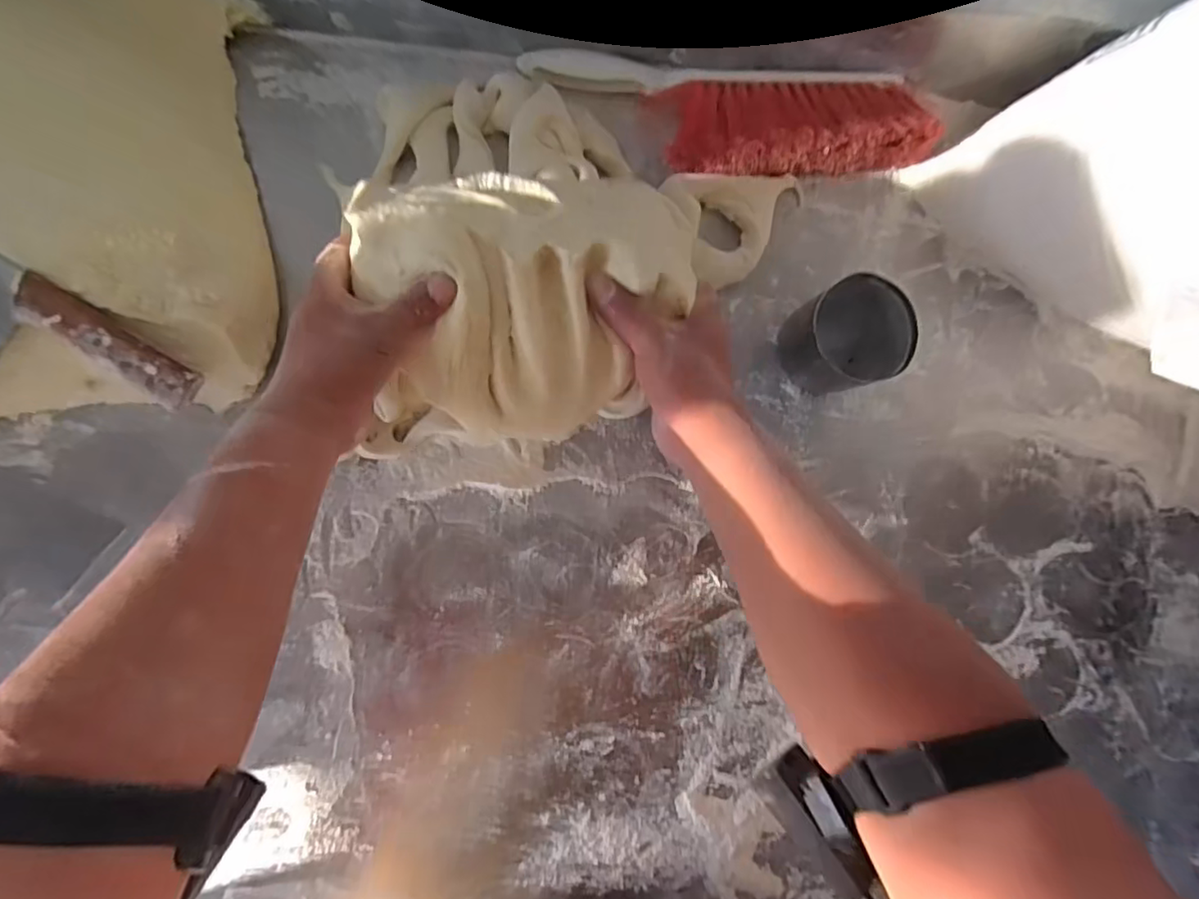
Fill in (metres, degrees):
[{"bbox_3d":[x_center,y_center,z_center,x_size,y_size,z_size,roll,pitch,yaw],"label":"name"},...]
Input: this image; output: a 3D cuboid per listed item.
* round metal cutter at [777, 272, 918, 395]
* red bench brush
[{"bbox_3d":[0.194,-0.090,0.466,0.074,0.067,0.080,0,89,-6],"label":"round metal cutter"},{"bbox_3d":[0.117,-0.271,0.472,0.333,0.045,0.088,1,89,-6],"label":"red bench brush"}]

